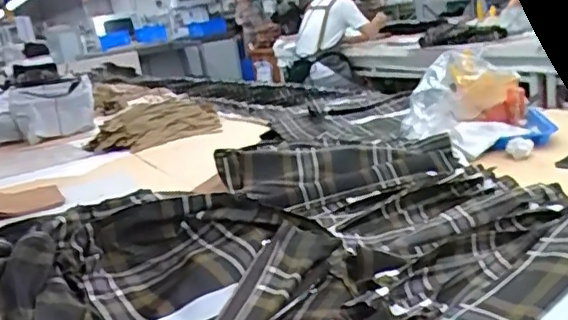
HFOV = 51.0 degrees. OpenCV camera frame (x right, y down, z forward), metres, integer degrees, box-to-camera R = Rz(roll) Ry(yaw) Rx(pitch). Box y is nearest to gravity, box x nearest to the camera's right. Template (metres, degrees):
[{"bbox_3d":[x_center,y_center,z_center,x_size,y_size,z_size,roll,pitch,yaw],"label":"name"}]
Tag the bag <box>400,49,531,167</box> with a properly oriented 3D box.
[{"bbox_3d":[0.385,-0.129,1.261,0.226,0.179,0.178,-16,16,-25],"label":"bag"}]

